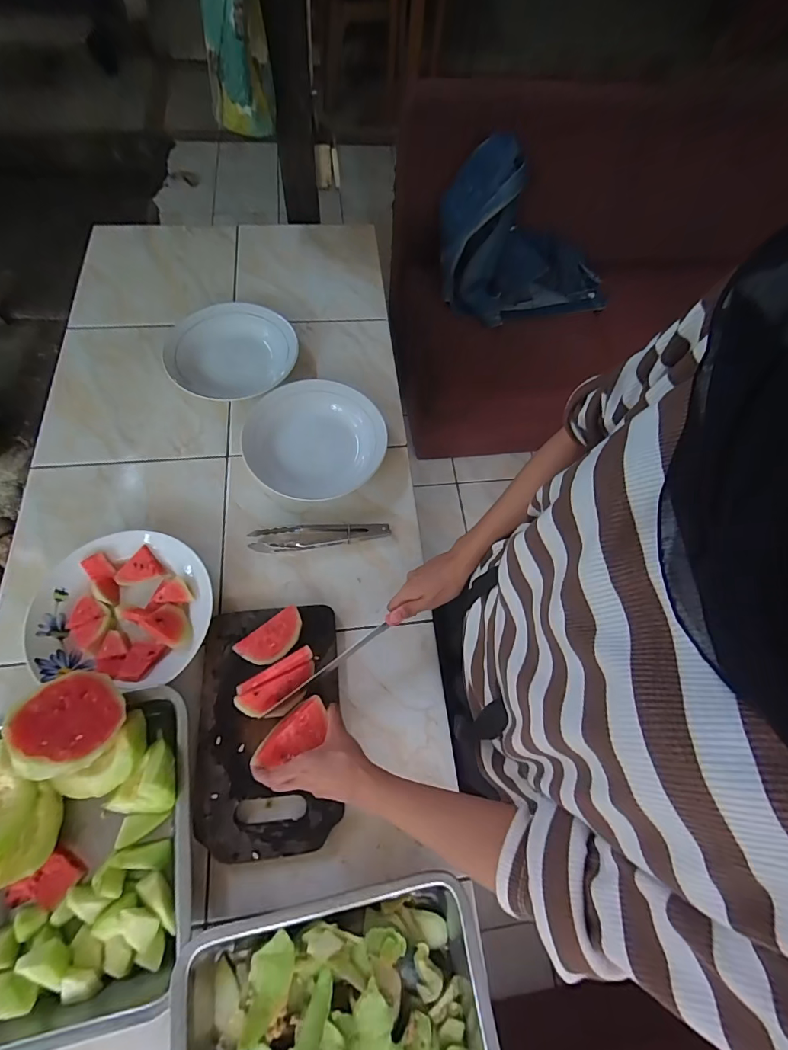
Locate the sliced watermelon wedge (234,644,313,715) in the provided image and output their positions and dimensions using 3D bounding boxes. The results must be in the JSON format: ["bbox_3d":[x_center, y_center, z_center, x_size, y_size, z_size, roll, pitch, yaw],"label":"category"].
[{"bbox_3d":[-0.139,0.199,0.523,0.100,0.044,0.051,-27,71,-15],"label":"sliced watermelon wedge"}]

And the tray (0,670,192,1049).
[{"bbox_3d":[-0.352,0.333,0.436,0.240,0.119,0.311,-10,67,-9],"label":"tray"}]

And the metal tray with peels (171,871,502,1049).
[{"bbox_3d":[-0.052,0.516,0.420,0.300,0.054,0.244,-9,68,-6],"label":"metal tray with peels"}]

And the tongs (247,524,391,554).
[{"bbox_3d":[-0.110,0.014,0.642,0.205,0.021,0.042,-5,67,-4],"label":"tongs"}]

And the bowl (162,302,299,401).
[{"bbox_3d":[-0.284,-0.303,0.745,0.221,0.051,0.196,-16,68,-9],"label":"bowl"}]

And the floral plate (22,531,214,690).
[{"bbox_3d":[-0.355,0.106,0.567,0.213,0.028,0.192,5,67,0],"label":"floral plate"}]

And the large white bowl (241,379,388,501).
[{"bbox_3d":[-0.127,-0.142,0.699,0.222,0.054,0.189,-10,68,-6],"label":"large white bowl"}]

